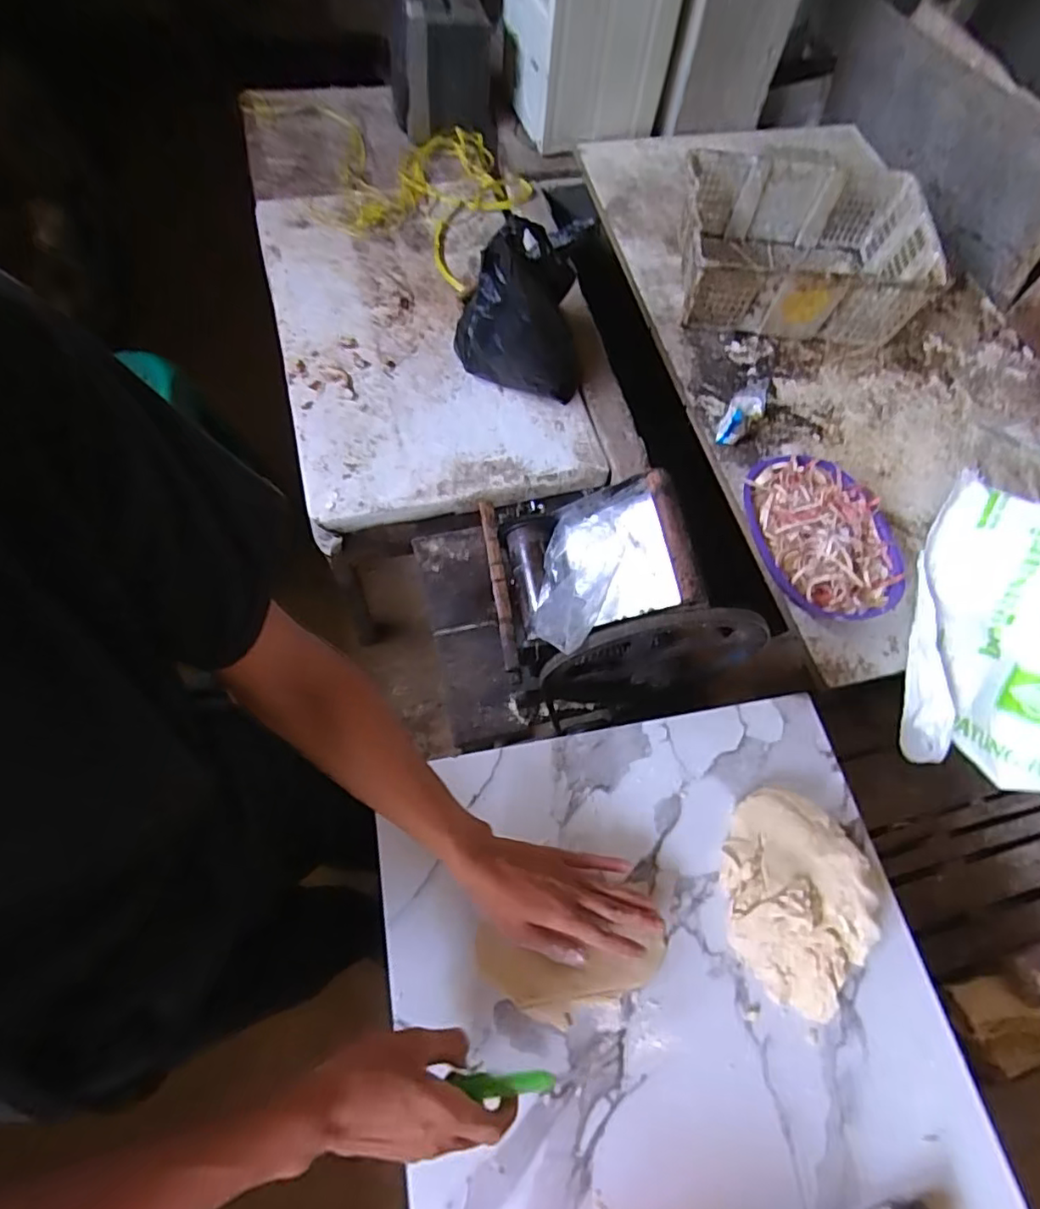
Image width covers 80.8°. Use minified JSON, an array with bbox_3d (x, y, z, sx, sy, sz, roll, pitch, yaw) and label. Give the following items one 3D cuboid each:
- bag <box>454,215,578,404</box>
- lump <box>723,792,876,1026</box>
[{"bbox_3d":[0.004,-0.504,1.062,0.221,0.280,0.112,-5,66,-6],"label":"bag"},{"bbox_3d":[0.262,0.277,0.578,0.128,0.055,0.193,4,65,-2],"label":"lump"}]

